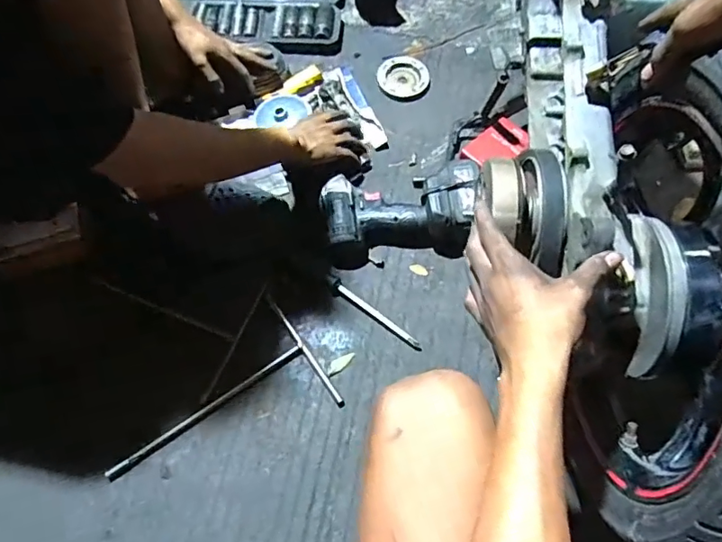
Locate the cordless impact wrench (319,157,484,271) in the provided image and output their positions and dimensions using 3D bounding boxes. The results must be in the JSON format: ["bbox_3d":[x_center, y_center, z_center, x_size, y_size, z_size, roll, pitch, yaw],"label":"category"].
[{"bbox_3d":[0.054,-0.088,0.792,0.225,0.080,0.130,-8,67,-2],"label":"cordless impact wrench"}]

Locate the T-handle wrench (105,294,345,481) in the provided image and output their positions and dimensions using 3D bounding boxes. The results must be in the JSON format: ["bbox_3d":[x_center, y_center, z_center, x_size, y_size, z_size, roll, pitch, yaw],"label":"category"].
[{"bbox_3d":[-0.200,0.190,0.713,0.301,0.016,0.184,-34,71,-12],"label":"T-handle wrench"}]

